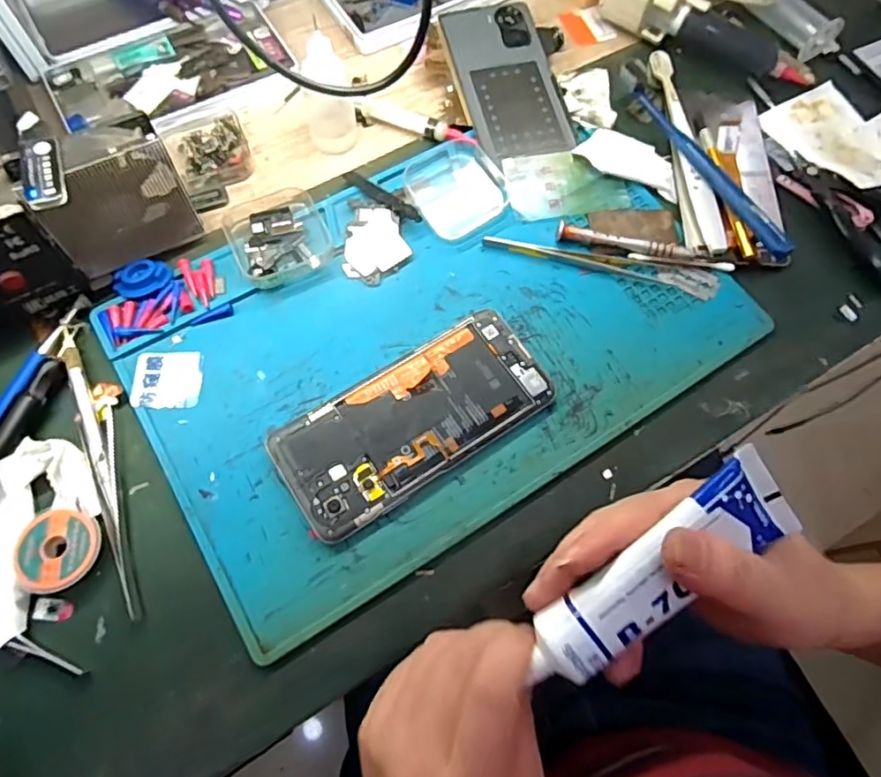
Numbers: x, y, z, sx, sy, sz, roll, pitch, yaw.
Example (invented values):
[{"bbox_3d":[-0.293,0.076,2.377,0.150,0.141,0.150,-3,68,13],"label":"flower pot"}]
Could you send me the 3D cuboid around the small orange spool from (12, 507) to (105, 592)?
[{"bbox_3d":[-0.208,0.087,0.314,0.042,0.009,0.042,1,68,-1],"label":"small orange spool"}]

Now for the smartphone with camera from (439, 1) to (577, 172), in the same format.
[{"bbox_3d":[0.051,-0.242,0.453,0.073,0.012,0.151,-13,69,-7],"label":"smartphone with camera"}]

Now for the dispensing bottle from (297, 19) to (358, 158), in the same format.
[{"bbox_3d":[-0.079,-0.208,0.406,0.035,0.074,0.034,-13,69,-7],"label":"dispensing bottle"}]

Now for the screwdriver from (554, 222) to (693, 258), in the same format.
[{"bbox_3d":[0.128,-0.102,0.401,0.095,0.012,0.014,14,69,4],"label":"screwdriver"}]

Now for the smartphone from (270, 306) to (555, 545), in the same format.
[{"bbox_3d":[-0.016,0.018,0.350,0.163,0.011,0.074,-31,73,-13],"label":"smartphone"}]

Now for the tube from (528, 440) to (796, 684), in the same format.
[{"bbox_3d":[0.087,0.075,0.233,0.124,0.022,0.037,-35,73,-3],"label":"tube"}]

